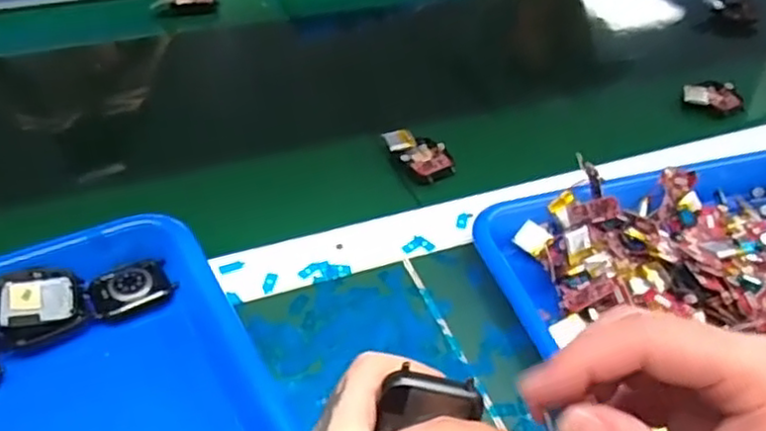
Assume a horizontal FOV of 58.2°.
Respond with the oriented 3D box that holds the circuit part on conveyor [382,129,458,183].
[{"bbox_3d":[0.030,-0.049,0.534,0.036,0.012,0.055,-23,51,-26],"label":"circuit part on conveyor"}]

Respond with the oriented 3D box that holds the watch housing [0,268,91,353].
[{"bbox_3d":[-0.196,0.052,0.393,0.048,0.007,0.048,-7,60,-25],"label":"watch housing"}]

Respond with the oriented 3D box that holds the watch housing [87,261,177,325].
[{"bbox_3d":[-0.151,0.044,0.413,0.047,0.009,0.033,-22,50,-25],"label":"watch housing"}]

